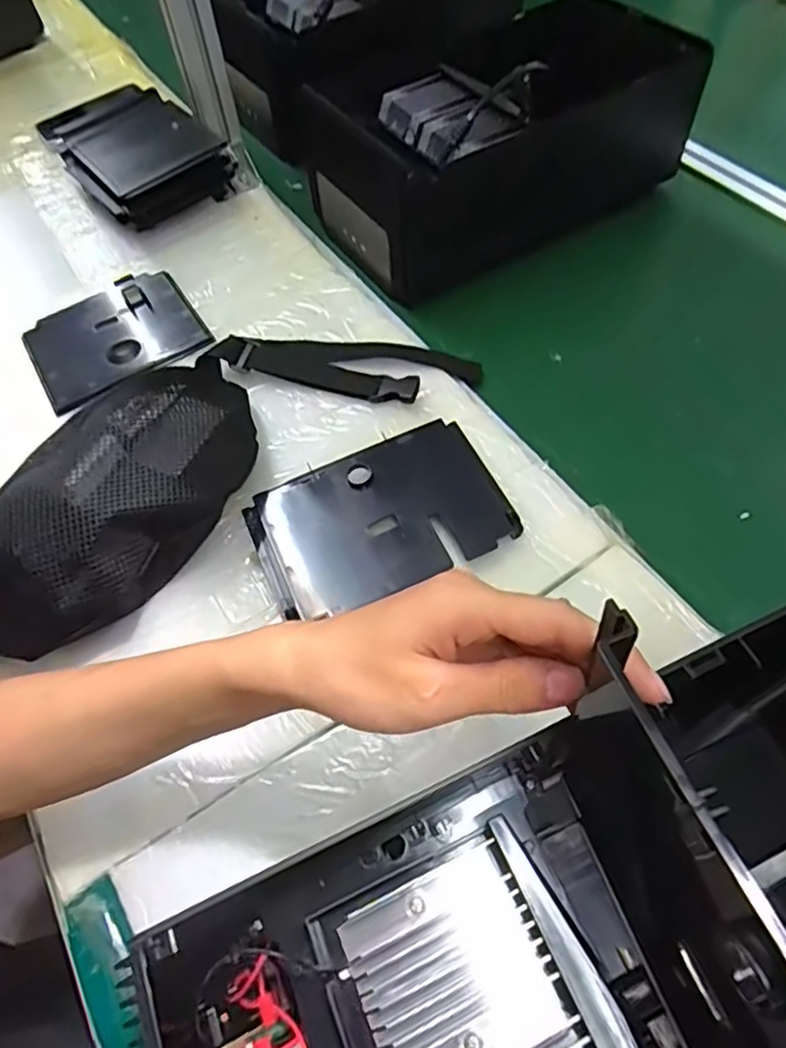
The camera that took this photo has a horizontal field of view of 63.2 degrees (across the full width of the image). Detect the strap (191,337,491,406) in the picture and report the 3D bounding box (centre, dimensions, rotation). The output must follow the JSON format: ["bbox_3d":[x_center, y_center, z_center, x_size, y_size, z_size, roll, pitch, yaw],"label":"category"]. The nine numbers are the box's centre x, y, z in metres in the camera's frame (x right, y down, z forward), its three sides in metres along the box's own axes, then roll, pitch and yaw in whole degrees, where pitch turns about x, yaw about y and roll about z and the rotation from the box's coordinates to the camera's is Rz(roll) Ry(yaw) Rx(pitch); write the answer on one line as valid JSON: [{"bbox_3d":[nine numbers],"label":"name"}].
[{"bbox_3d":[-0.045,-0.142,0.569,0.239,0.021,0.067,9,59,9],"label":"strap"}]

